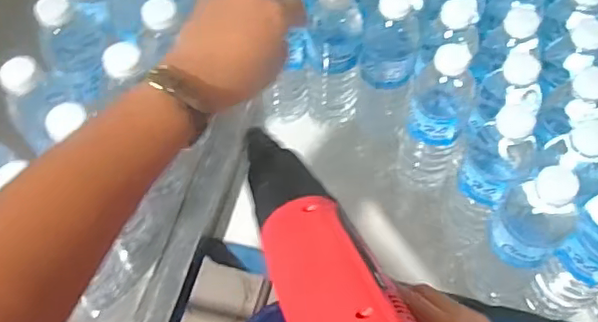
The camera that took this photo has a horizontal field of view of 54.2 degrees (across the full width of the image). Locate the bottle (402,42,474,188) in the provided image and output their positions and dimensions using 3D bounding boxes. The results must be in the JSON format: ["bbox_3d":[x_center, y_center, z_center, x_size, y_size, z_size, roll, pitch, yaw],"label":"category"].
[{"bbox_3d":[0.141,-0.032,0.608,0.059,0.198,0.058,19,59,12],"label":"bottle"}]

